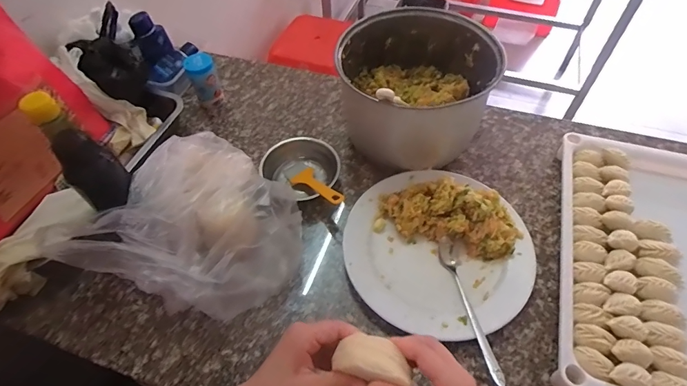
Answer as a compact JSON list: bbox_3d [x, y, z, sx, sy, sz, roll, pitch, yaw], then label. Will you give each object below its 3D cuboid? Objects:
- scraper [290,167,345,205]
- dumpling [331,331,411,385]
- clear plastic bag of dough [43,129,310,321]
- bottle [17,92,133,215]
[{"bbox_3d":[-0.035,-0.008,0.579,0.036,0.012,0.124,-33,36,-20],"label":"scraper"},{"bbox_3d":[0.026,0.140,0.331,0.063,0.020,0.037,12,55,11],"label":"dumpling"},{"bbox_3d":[-0.178,0.039,0.520,0.236,0.110,0.228,16,56,13],"label":"clear plastic bag of dough"},{"bbox_3d":[-0.305,-0.031,0.475,0.053,0.206,0.059,37,63,25],"label":"bottle"}]

